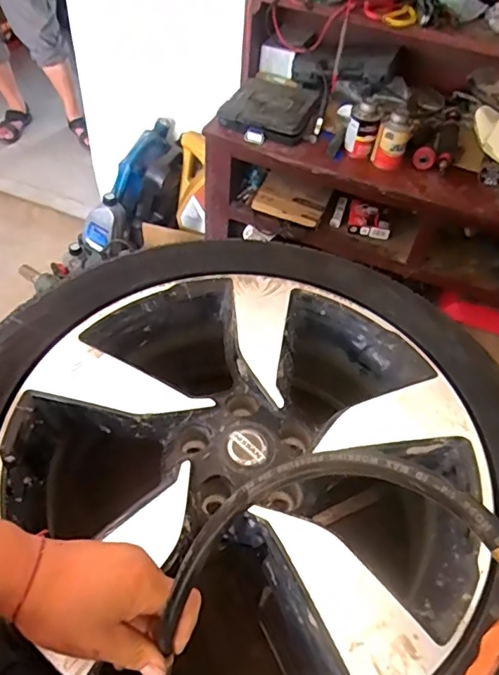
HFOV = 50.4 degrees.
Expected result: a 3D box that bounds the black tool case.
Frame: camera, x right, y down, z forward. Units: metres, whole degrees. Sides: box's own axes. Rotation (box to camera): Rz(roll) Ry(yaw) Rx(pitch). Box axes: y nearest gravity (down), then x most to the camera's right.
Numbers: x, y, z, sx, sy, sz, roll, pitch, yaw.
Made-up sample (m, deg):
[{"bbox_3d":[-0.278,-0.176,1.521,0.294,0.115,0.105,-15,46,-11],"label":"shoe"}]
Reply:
[{"bbox_3d":[0.052,-0.518,1.191,0.205,0.048,0.184,22,52,12],"label":"black tool case"}]

